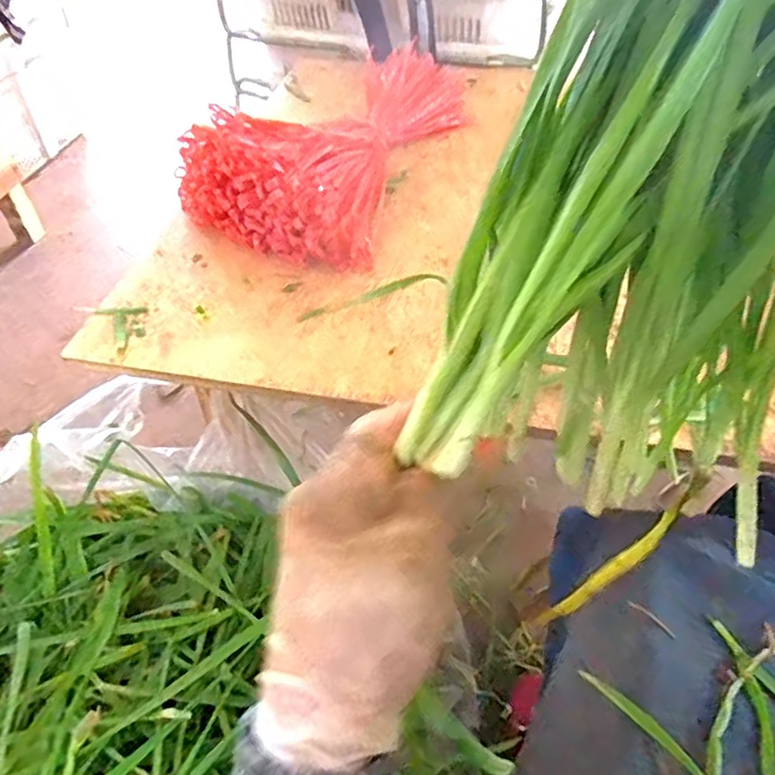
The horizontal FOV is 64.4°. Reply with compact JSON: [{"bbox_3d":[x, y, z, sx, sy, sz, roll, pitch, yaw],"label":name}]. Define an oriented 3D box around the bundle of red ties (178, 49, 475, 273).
[{"bbox_3d":[-0.038,-0.261,0.621,0.173,0.089,0.323,19,51,20],"label":"bundle of red ties"}]

